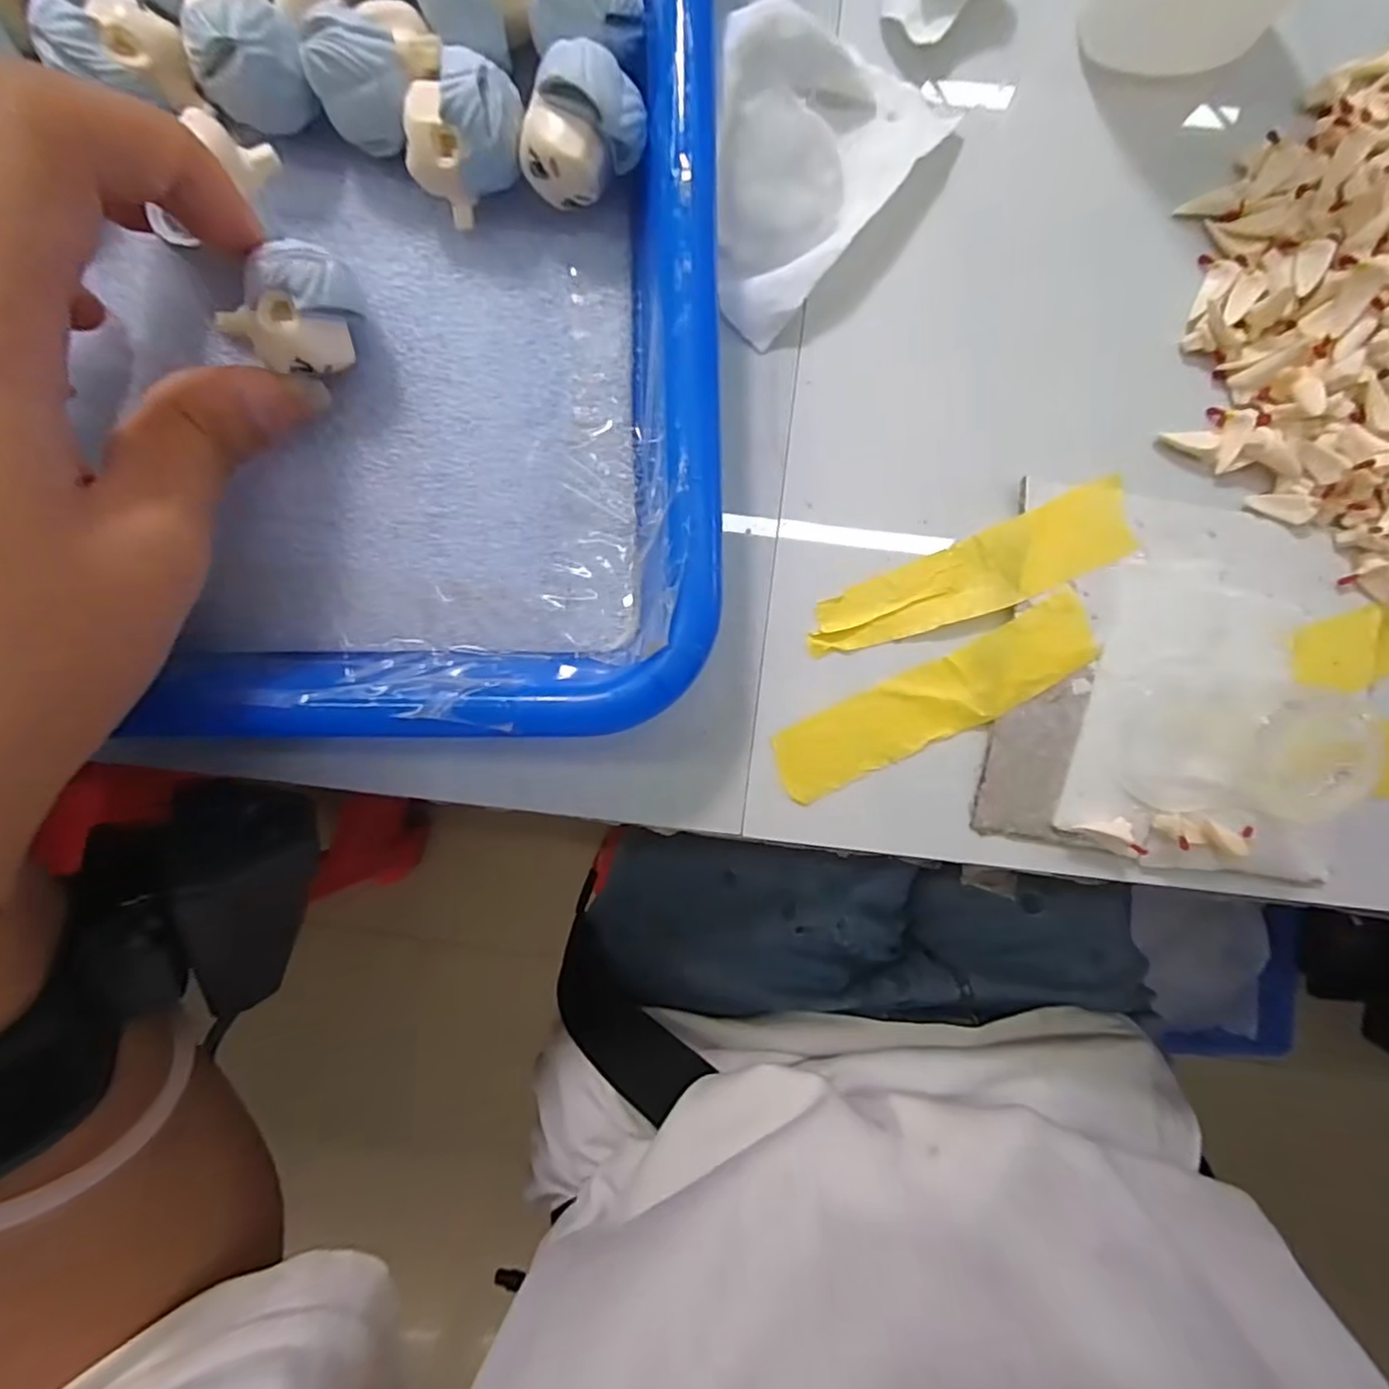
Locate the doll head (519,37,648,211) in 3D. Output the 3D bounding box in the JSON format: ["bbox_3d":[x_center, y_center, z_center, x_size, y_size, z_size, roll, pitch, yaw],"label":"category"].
[{"bbox_3d":[-0.024,-0.120,0.139,0.024,0.023,0.020,-44,92,2],"label":"doll head"}]

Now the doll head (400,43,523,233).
[{"bbox_3d":[-0.050,-0.120,0.139,0.024,0.021,0.021,-1,93,0],"label":"doll head"}]

